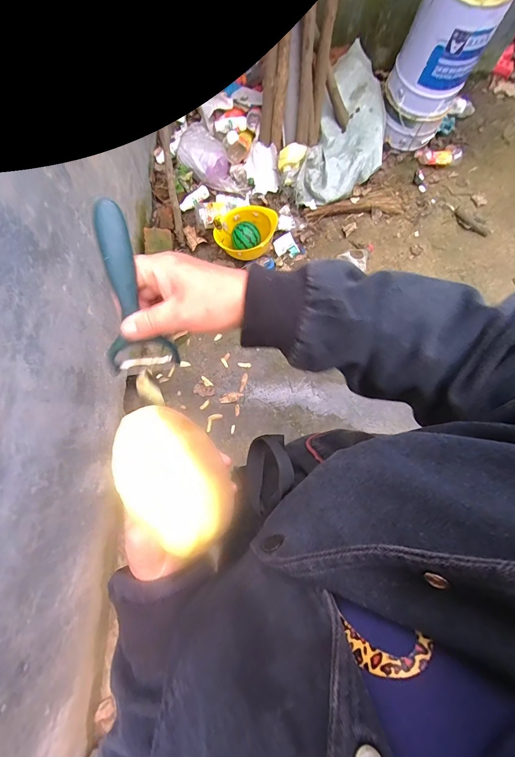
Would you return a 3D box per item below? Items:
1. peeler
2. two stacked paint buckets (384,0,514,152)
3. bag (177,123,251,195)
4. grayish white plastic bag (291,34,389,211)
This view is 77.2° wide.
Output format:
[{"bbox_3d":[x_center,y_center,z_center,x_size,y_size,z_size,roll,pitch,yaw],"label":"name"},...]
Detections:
[{"bbox_3d":[-0.104,-0.065,0.264,0.053,0.137,0.022,-2,37,-1],"label":"peeler"},{"bbox_3d":[0.697,-1.241,1.276,0.285,0.482,0.293,26,80,4],"label":"two stacked paint buckets"},{"bbox_3d":[-0.190,-0.928,1.364,0.312,0.102,0.173,38,81,6],"label":"bag"},{"bbox_3d":[0.407,-1.068,1.383,0.308,0.118,0.726,18,79,2],"label":"grayish white plastic bag"}]

